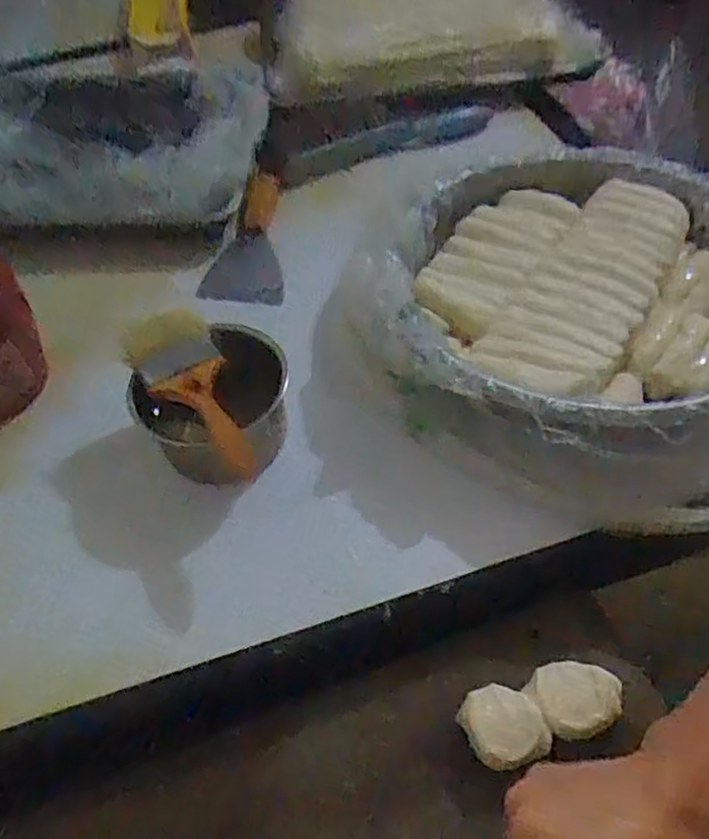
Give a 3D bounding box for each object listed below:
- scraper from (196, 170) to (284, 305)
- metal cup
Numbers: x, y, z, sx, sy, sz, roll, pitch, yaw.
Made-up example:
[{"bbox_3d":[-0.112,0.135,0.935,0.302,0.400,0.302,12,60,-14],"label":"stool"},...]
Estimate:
[{"bbox_3d":[-0.112,-0.217,0.789,0.086,0.026,0.190,5,64,8],"label":"scraper"},{"bbox_3d":[-0.126,-0.010,0.605,0.129,0.082,0.129,-2,51,2],"label":"metal cup"}]

